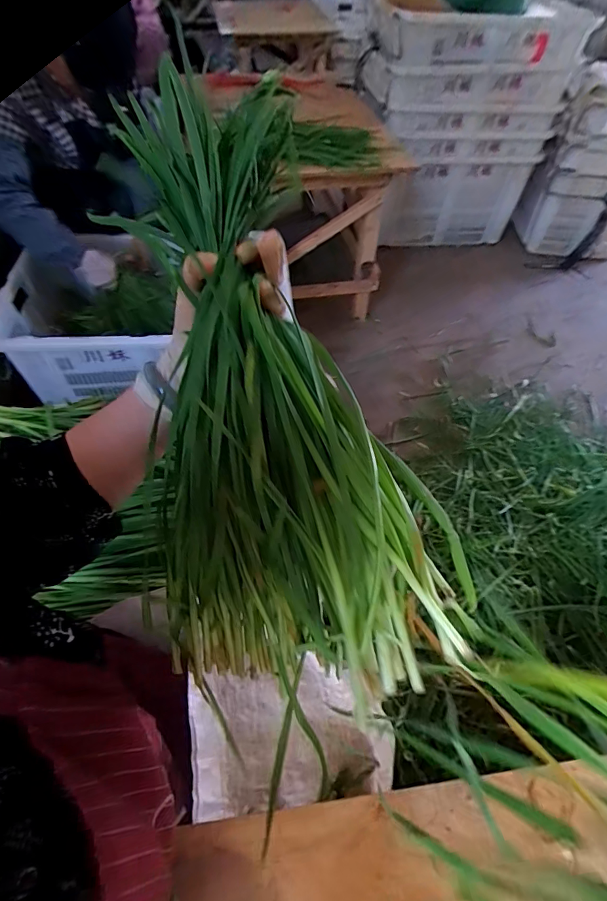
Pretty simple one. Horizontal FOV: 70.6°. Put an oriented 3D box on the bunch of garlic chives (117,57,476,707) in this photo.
[{"bbox_3d":[-0.048,-0.059,0.313,0.165,0.148,0.433,-13,78,-15],"label":"bunch of garlic chives"}]

